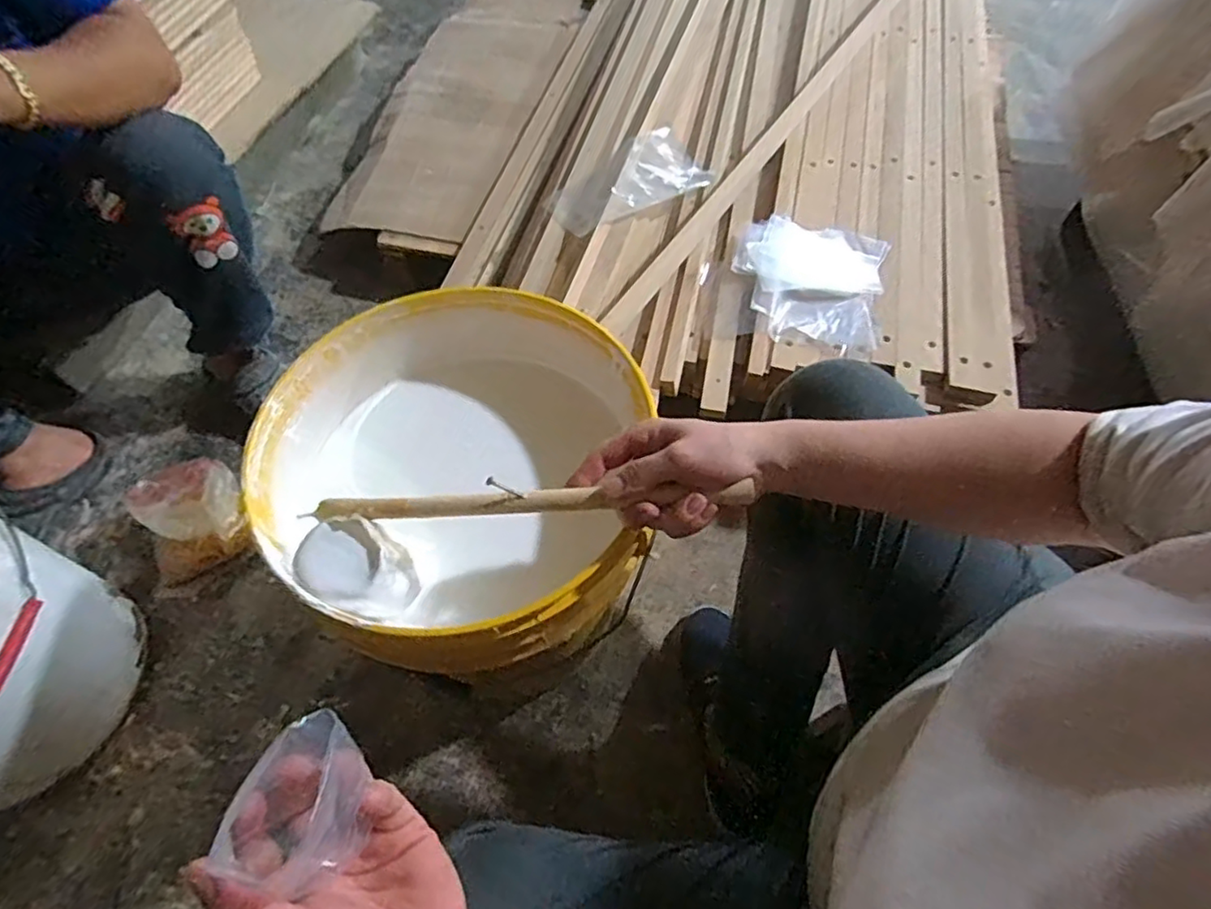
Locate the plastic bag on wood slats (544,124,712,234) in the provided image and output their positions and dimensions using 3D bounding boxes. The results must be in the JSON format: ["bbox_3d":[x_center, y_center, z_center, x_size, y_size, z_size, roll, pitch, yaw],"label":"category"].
[{"bbox_3d":[0.032,-0.381,0.866,0.224,0.029,0.117,-31,63,-17],"label":"plastic bag on wood slats"}]

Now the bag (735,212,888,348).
[{"bbox_3d":[0.257,-0.231,0.793,0.180,0.032,0.193,13,60,8],"label":"bag"}]

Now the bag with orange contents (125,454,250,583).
[{"bbox_3d":[-0.530,0.084,0.826,0.130,0.077,0.134,-26,62,-14],"label":"bag with orange contents"}]

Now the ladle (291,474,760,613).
[{"bbox_3d":[-0.057,0.049,0.450,0.312,0.061,0.076,-13,59,5],"label":"ladle"}]

